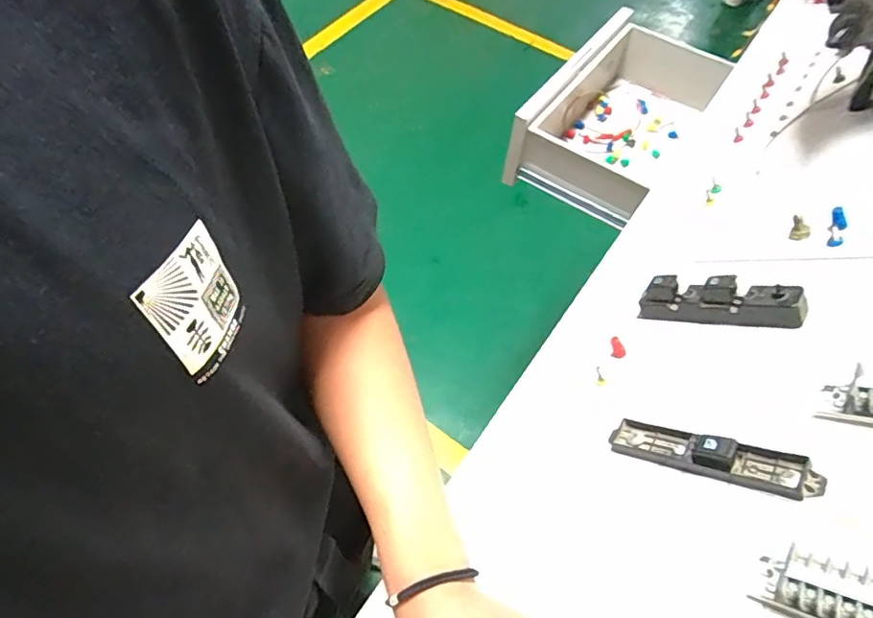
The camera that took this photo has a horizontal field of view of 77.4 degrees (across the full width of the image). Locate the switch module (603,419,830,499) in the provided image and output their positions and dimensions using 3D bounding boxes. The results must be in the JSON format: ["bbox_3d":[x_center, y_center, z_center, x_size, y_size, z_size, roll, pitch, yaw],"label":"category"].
[{"bbox_3d":[0.191,0.104,0.393,0.143,0.023,0.029,2,43,52],"label":"switch module"}]

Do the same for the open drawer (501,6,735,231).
[{"bbox_3d":[0.321,-0.332,0.959,0.229,0.150,0.389,34,62,16],"label":"open drawer"}]

